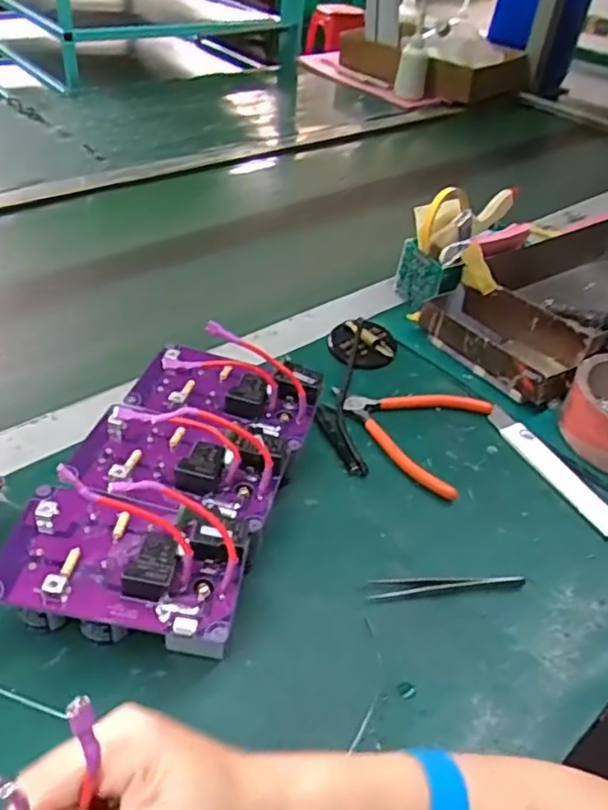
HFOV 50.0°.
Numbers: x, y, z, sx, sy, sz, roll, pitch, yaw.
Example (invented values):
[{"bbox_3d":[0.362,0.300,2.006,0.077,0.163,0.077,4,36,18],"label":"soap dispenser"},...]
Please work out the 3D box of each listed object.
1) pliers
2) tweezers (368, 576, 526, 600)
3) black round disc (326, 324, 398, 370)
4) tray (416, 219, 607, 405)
[{"bbox_3d":[0.093,0.019,0.577,0.119,0.013,0.125,20,42,15],"label":"pliers"},{"bbox_3d":[0.101,0.126,0.454,0.108,0.008,0.016,1,40,-6],"label":"tweezers"},{"bbox_3d":[0.061,-0.061,0.663,0.068,0.020,0.068,4,40,-3],"label":"black round disc"},{"bbox_3d":[0.304,-0.110,0.708,0.331,0.086,0.162,-20,47,-28],"label":"tray"}]

